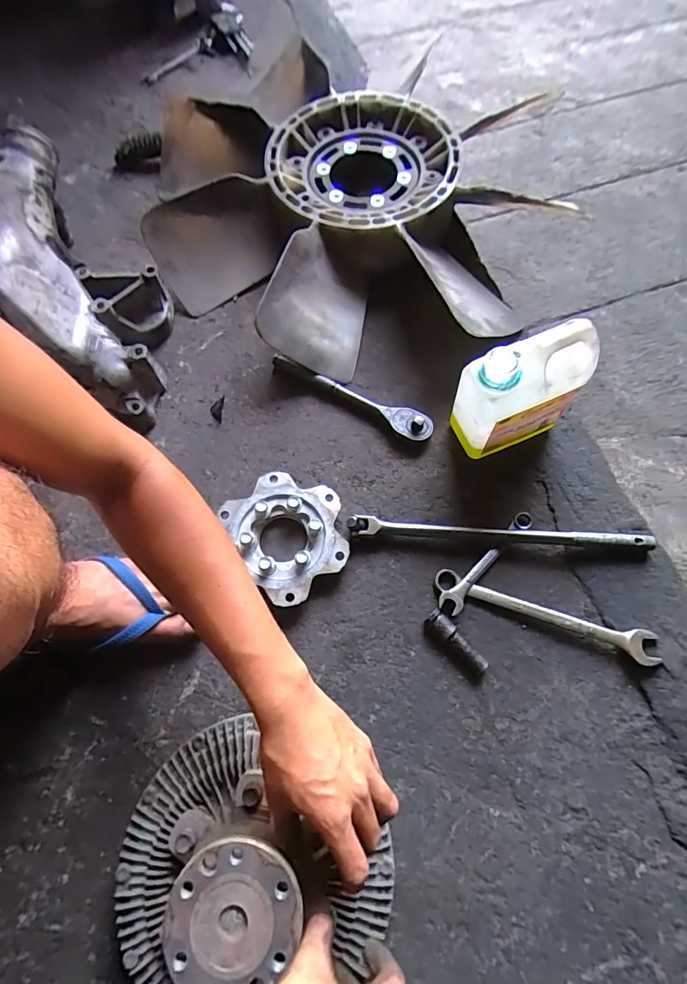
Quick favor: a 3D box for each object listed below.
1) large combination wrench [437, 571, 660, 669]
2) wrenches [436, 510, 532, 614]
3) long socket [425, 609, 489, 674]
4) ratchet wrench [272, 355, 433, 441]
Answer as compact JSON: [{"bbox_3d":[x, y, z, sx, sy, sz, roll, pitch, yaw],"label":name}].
[{"bbox_3d":[0.230,0.142,0.502,0.251,0.018,0.033,17,70,7],"label":"large combination wrench"},{"bbox_3d":[0.173,0.081,0.524,0.027,0.011,0.163,41,74,15],"label":"wrenches"},{"bbox_3d":[0.129,0.167,0.490,0.080,0.020,0.019,42,75,15],"label":"long socket"},{"bbox_3d":[0.009,-0.135,0.598,0.243,0.026,0.034,29,72,11],"label":"ratchet wrench"}]

